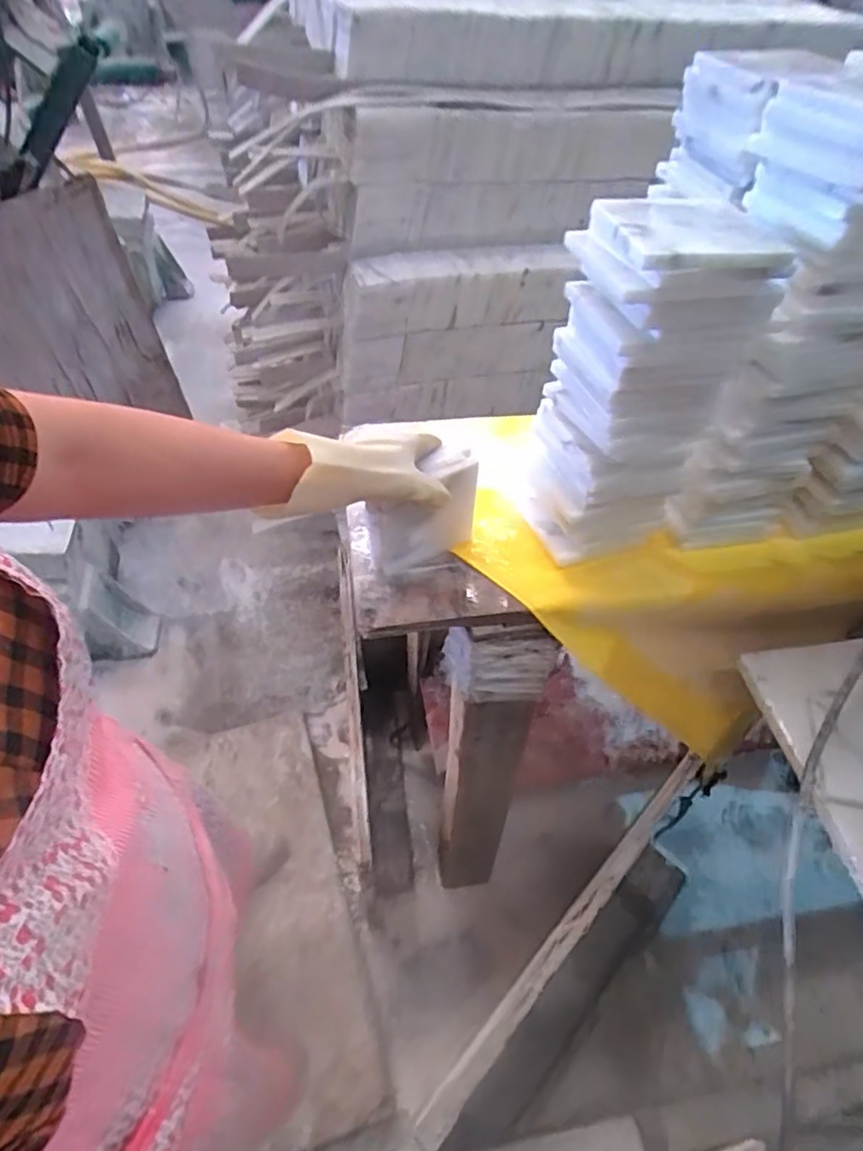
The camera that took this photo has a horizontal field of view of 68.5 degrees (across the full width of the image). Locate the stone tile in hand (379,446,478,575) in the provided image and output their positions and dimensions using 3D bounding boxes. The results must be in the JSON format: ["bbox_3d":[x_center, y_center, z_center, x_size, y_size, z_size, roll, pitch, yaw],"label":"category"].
[{"bbox_3d":[-0.001,-0.046,0.597,0.097,0.101,0.019,-23,55,-21],"label":"stone tile in hand"}]

